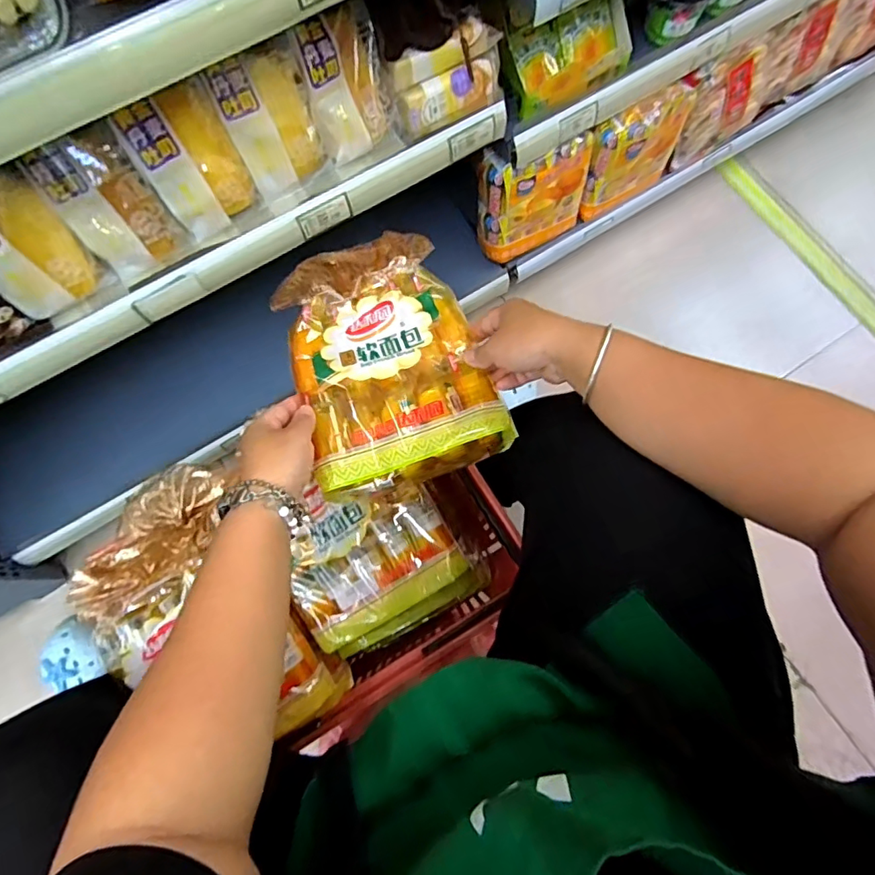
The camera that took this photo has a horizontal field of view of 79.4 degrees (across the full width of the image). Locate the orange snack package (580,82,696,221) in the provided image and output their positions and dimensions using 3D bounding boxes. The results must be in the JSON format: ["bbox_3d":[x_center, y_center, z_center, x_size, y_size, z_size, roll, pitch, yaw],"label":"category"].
[{"bbox_3d":[0.314,-0.456,0.836,0.185,0.175,0.054,-37,78,-8],"label":"orange snack package"}]

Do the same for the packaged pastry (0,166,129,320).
[{"bbox_3d":[-0.383,-0.176,0.500,0.086,0.138,0.050,-39,54,-11],"label":"packaged pastry"}]

